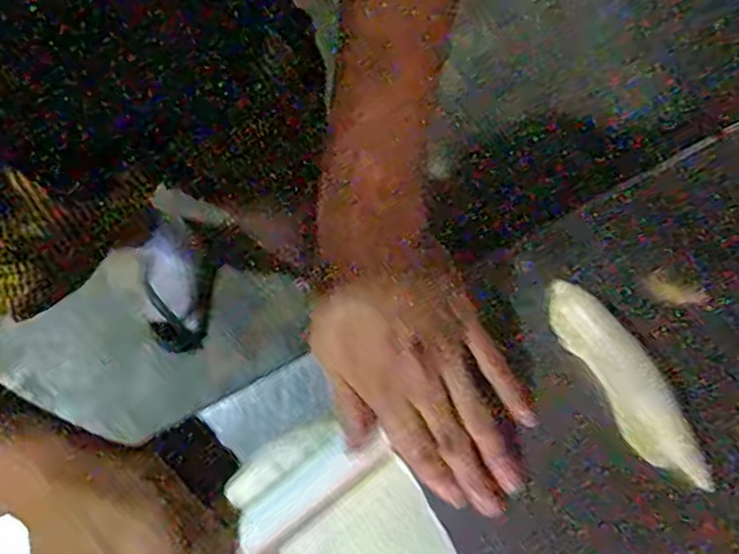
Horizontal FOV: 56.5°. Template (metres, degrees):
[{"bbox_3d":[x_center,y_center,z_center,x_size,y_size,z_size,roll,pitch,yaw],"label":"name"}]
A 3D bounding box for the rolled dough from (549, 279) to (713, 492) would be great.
[{"bbox_3d":[0.150,0.062,0.401,0.030,0.021,0.135,-31,81,-7],"label":"rolled dough"}]

